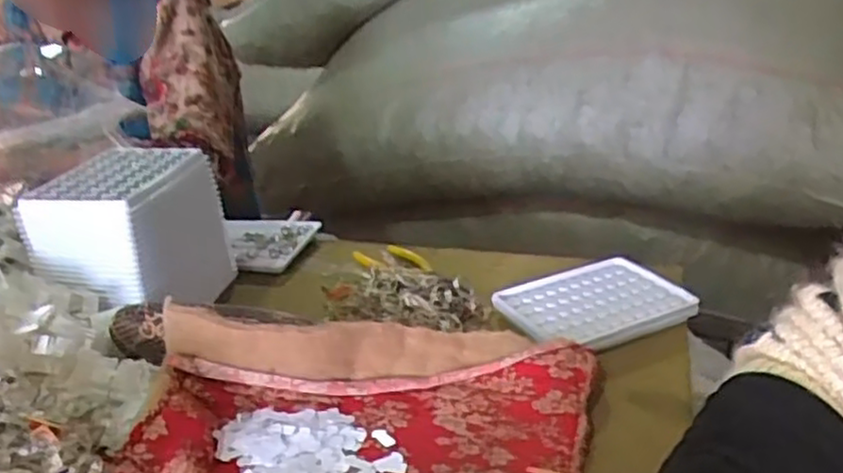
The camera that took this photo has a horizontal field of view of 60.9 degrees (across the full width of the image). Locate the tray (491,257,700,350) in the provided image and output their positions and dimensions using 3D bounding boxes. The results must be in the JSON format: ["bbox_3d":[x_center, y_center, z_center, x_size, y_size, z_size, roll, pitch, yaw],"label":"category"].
[{"bbox_3d":[0.140,0.053,0.578,0.142,0.011,0.094,-11,28,-23],"label":"tray"}]

